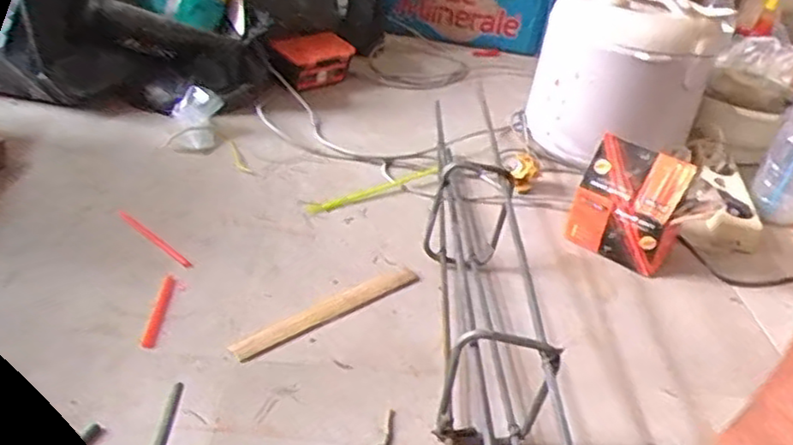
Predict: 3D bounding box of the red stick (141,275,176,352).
[{"bbox_3d":[-0.248,0.093,0.712,0.014,0.007,0.111,2,33,-4],"label":"red stick"}]

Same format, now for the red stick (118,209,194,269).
[{"bbox_3d":[-0.294,0.018,0.824,0.147,0.014,0.014,27,39,30],"label":"red stick"}]

